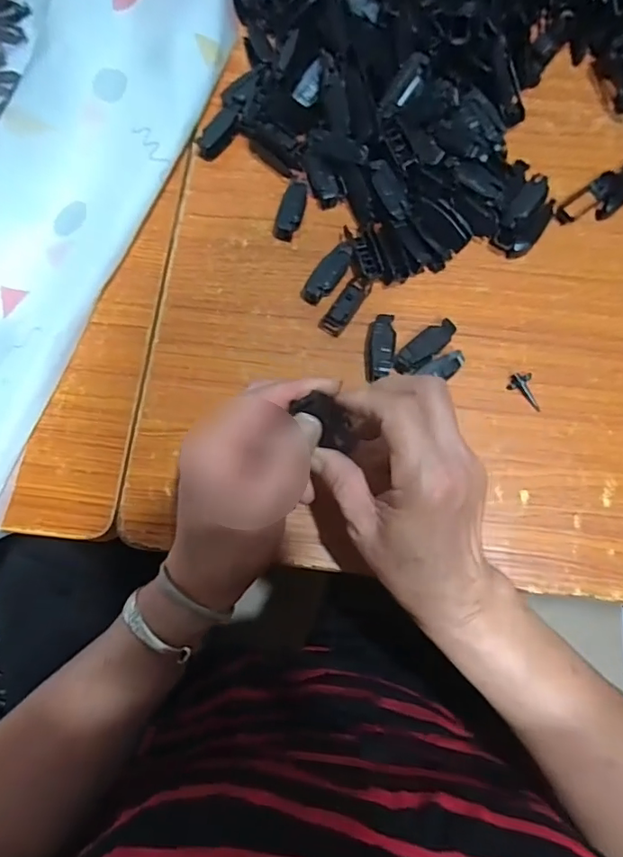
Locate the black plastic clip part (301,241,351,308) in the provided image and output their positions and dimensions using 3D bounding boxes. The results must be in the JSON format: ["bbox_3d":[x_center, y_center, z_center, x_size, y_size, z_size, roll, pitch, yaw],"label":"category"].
[{"bbox_3d":[0.013,-0.118,0.395,0.017,0.015,0.050,40,79,9],"label":"black plastic clip part"}]

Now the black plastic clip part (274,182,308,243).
[{"bbox_3d":[-0.015,-0.171,0.406,0.018,0.018,0.044,16,77,4],"label":"black plastic clip part"}]

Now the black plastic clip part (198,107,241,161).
[{"bbox_3d":[-0.078,-0.246,0.429,0.017,0.014,0.044,39,94,9],"label":"black plastic clip part"}]

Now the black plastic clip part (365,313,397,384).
[{"bbox_3d":[0.050,-0.057,0.377,0.020,0.015,0.048,7,76,2],"label":"black plastic clip part"}]

